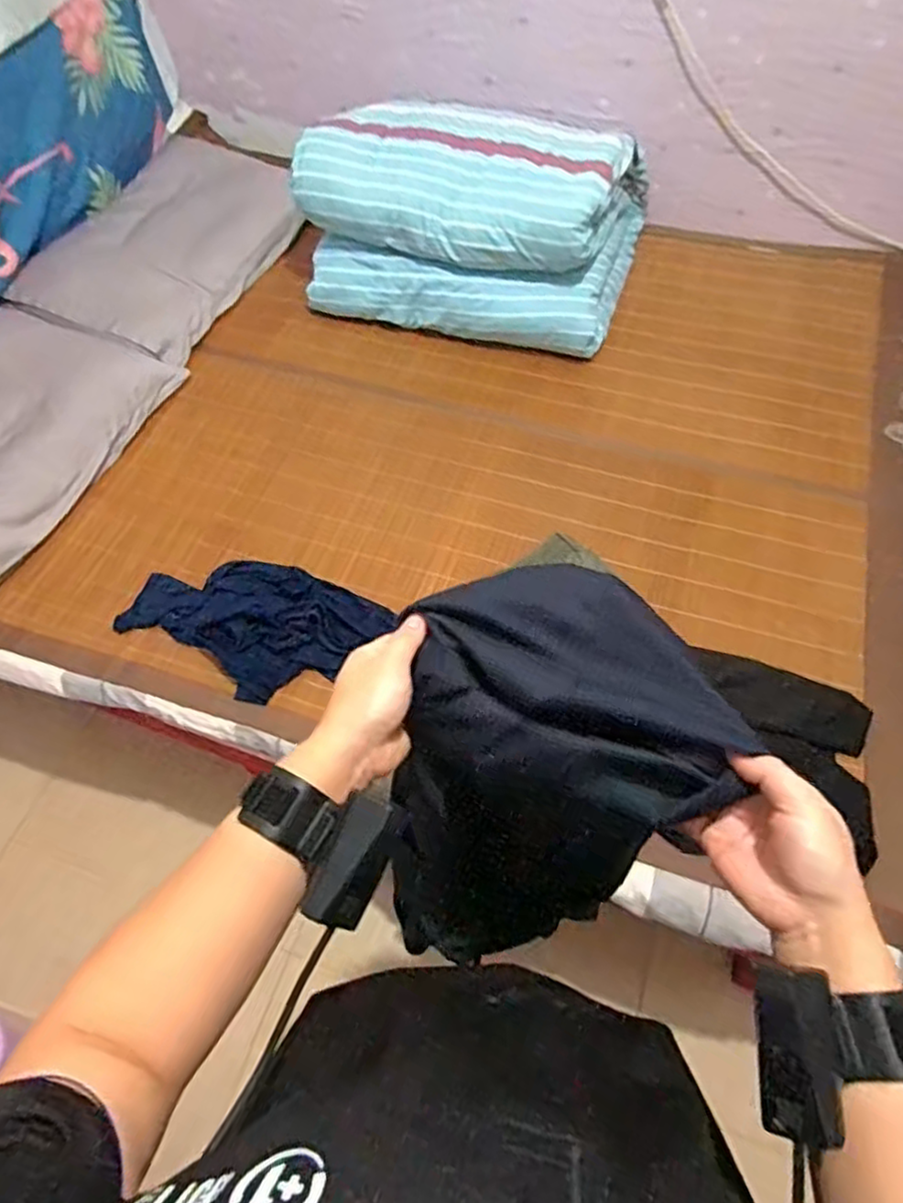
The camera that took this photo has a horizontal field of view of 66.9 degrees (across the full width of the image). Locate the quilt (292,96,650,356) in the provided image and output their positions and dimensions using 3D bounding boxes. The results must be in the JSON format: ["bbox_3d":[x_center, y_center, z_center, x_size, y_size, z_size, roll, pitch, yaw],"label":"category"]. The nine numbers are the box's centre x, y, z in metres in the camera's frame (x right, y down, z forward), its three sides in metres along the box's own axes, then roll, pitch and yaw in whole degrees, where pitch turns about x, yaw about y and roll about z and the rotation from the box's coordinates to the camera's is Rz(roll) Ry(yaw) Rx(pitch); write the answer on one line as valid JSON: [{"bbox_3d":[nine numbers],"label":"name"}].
[{"bbox_3d":[0.051,-0.827,1.448,0.660,0.291,0.474,14,60,9],"label":"quilt"}]

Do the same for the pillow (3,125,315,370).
[{"bbox_3d":[-0.633,-0.835,1.581,0.426,0.095,0.687,15,60,10],"label":"pillow"}]

